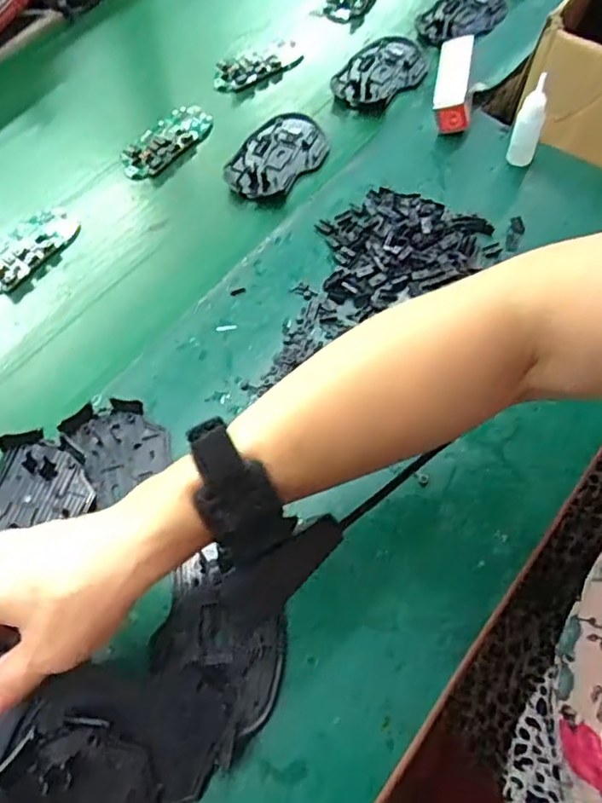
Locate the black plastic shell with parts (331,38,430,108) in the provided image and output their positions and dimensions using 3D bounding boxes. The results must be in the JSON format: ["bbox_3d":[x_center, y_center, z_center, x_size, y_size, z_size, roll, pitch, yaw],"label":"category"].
[{"bbox_3d":[0.080,-0.339,0.642,0.116,0.012,0.078,-41,66,-14],"label":"black plastic shell with parts"}]

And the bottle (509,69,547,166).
[{"bbox_3d":[0.193,-0.231,0.534,0.022,0.087,0.019,19,67,15],"label":"bottle"}]

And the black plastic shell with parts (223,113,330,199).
[{"bbox_3d":[-0.020,-0.223,0.566,0.075,0.009,0.114,24,68,17],"label":"black plastic shell with parts"}]

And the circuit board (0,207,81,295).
[{"bbox_3d":[-0.229,-0.127,0.522,0.046,0.006,0.100,25,68,17],"label":"circuit board"}]

